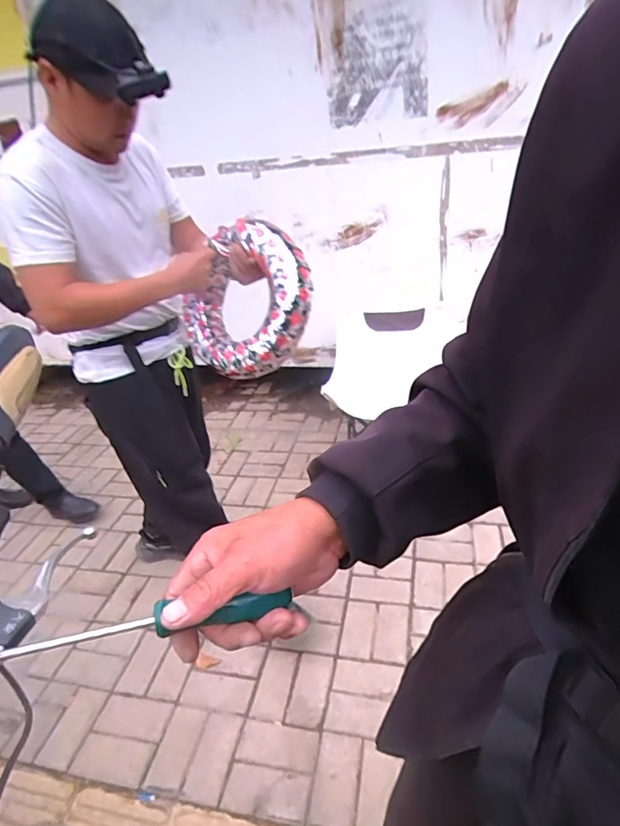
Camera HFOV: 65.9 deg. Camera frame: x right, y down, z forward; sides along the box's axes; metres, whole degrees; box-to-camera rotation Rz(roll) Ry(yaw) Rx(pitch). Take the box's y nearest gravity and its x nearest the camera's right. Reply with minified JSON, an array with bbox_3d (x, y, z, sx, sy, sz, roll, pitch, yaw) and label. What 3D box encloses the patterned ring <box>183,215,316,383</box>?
[{"bbox_3d":[-0.138,-0.234,1.040,0.297,0.330,0.074,48,26,16],"label":"patterned ring"}]

